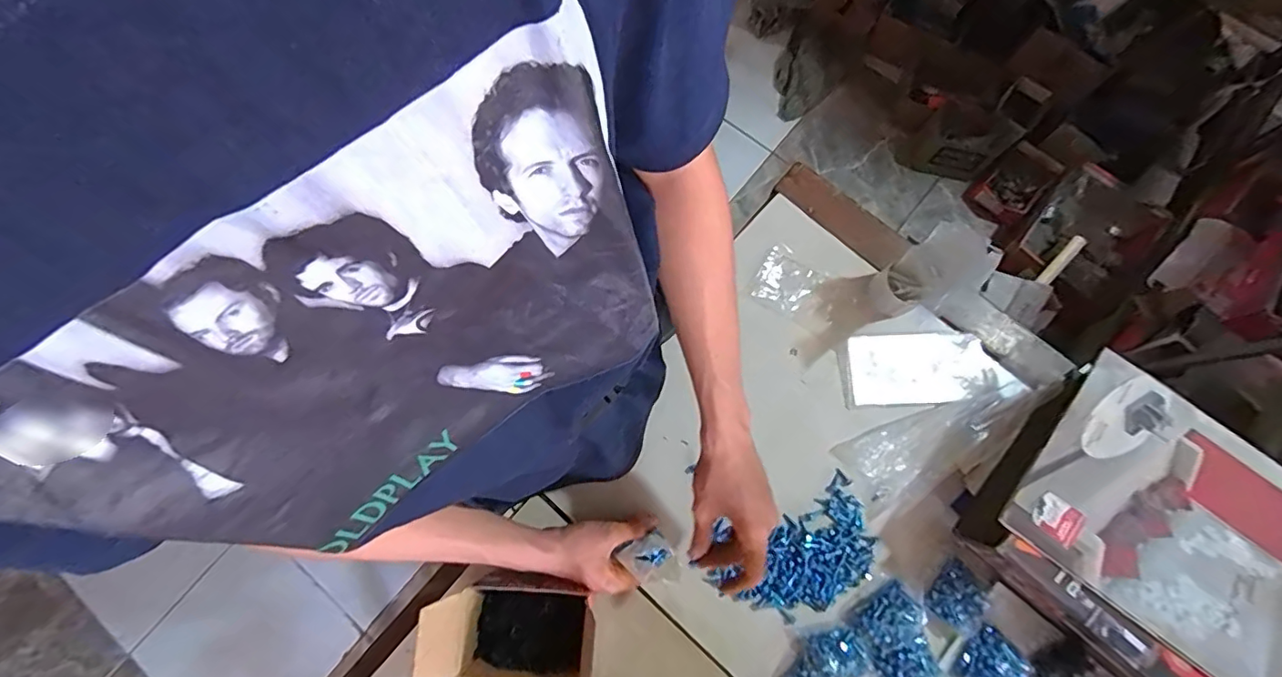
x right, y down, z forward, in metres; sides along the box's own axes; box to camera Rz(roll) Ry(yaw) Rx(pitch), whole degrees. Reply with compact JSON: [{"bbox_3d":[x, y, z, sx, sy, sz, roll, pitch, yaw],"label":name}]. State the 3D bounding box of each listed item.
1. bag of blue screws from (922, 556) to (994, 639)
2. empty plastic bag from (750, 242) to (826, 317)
[{"bbox_3d":[0.341,0.277,0.585,0.060,0.019,0.053,-44,80,-9],"label":"bag of blue screws"},{"bbox_3d":[0.180,-0.070,0.677,0.072,0.009,0.075,31,79,8],"label":"empty plastic bag"}]

